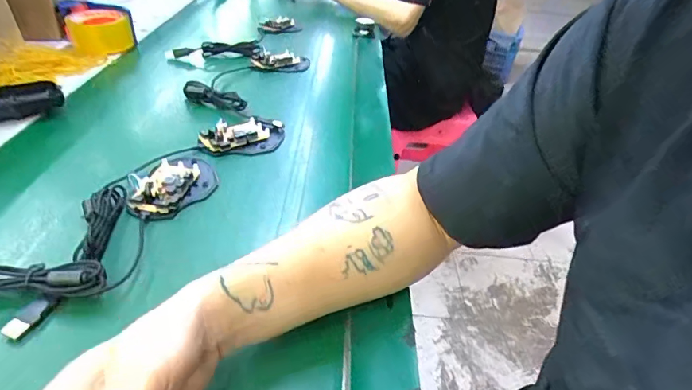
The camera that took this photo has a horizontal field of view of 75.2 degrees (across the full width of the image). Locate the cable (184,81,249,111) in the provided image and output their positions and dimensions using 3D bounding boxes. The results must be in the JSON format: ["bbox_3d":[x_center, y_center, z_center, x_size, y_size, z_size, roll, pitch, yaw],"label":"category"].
[{"bbox_3d":[-0.192,-0.144,0.652,0.105,0.021,0.029,13,37,9],"label":"cable"}]

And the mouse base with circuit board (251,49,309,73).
[{"bbox_3d":[-0.115,-0.242,0.805,0.103,0.017,0.066,-3,37,-13],"label":"mouse base with circuit board"}]

